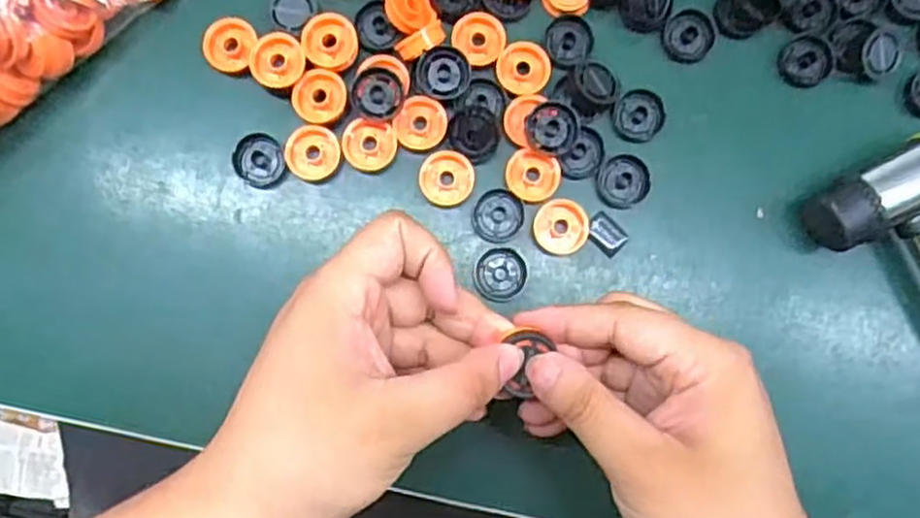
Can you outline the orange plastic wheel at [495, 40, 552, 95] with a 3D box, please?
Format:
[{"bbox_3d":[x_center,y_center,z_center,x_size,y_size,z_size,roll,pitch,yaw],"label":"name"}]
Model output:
[{"bbox_3d":[0.031,-0.093,0.369,0.025,0.004,0.026,0,86,-1],"label":"orange plastic wheel"}]

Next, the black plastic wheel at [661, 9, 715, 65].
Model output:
[{"bbox_3d":[0.114,-0.110,0.378,0.024,0.006,0.025,0,86,-1],"label":"black plastic wheel"}]

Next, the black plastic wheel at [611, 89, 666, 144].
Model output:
[{"bbox_3d":[0.087,-0.070,0.373,0.025,0.006,0.025,0,86,-1],"label":"black plastic wheel"}]

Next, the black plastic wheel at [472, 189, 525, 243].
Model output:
[{"bbox_3d":[0.019,-0.021,0.370,0.024,0.005,0.024,0,86,-1],"label":"black plastic wheel"}]

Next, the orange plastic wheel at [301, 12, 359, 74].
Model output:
[{"bbox_3d":[-0.062,-0.104,0.365,0.026,0.010,0.027,0,86,-1],"label":"orange plastic wheel"}]

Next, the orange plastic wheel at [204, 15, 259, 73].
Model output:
[{"bbox_3d":[-0.110,-0.104,0.367,0.026,0.008,0.026,0,86,-1],"label":"orange plastic wheel"}]

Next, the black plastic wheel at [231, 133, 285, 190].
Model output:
[{"bbox_3d":[-0.097,-0.048,0.368,0.024,0.005,0.025,-43,88,-3],"label":"black plastic wheel"}]

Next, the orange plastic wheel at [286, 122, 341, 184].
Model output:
[{"bbox_3d":[-0.071,-0.051,0.367,0.025,0.009,0.025,0,86,-1],"label":"orange plastic wheel"}]

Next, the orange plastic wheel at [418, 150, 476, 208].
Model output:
[{"bbox_3d":[-0.007,-0.039,0.367,0.026,0.005,0.026,0,86,-1],"label":"orange plastic wheel"}]

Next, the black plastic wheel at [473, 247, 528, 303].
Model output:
[{"bbox_3d":[0.019,0.008,0.367,0.025,0.004,0.025,0,86,-1],"label":"black plastic wheel"}]

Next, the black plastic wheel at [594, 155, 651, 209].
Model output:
[{"bbox_3d":[0.080,-0.038,0.372,0.025,0.004,0.024,0,86,-1],"label":"black plastic wheel"}]

